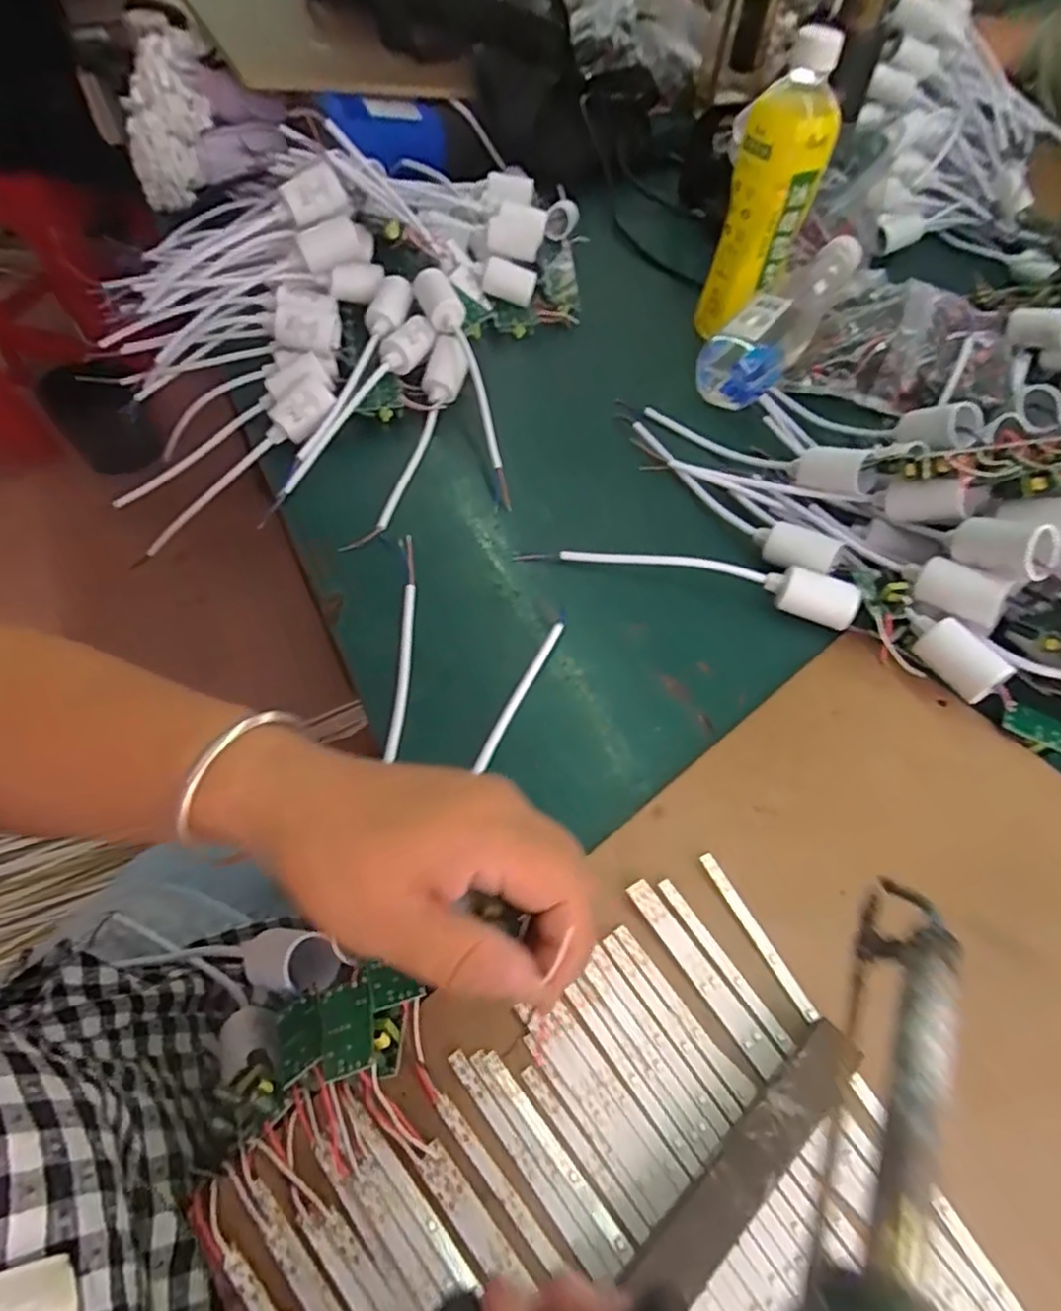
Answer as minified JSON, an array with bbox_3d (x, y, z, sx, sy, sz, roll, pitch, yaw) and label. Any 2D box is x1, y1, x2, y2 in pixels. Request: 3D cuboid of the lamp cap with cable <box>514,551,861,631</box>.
[{"bbox_3d":[0.098,-0.054,0.414,0.206,0.030,0.024,15,55,6],"label":"lamp cap with cable"}]

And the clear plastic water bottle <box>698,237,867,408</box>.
[{"bbox_3d":[0.209,-0.276,0.538,0.054,0.055,0.186,40,78,22],"label":"clear plastic water bottle"}]

